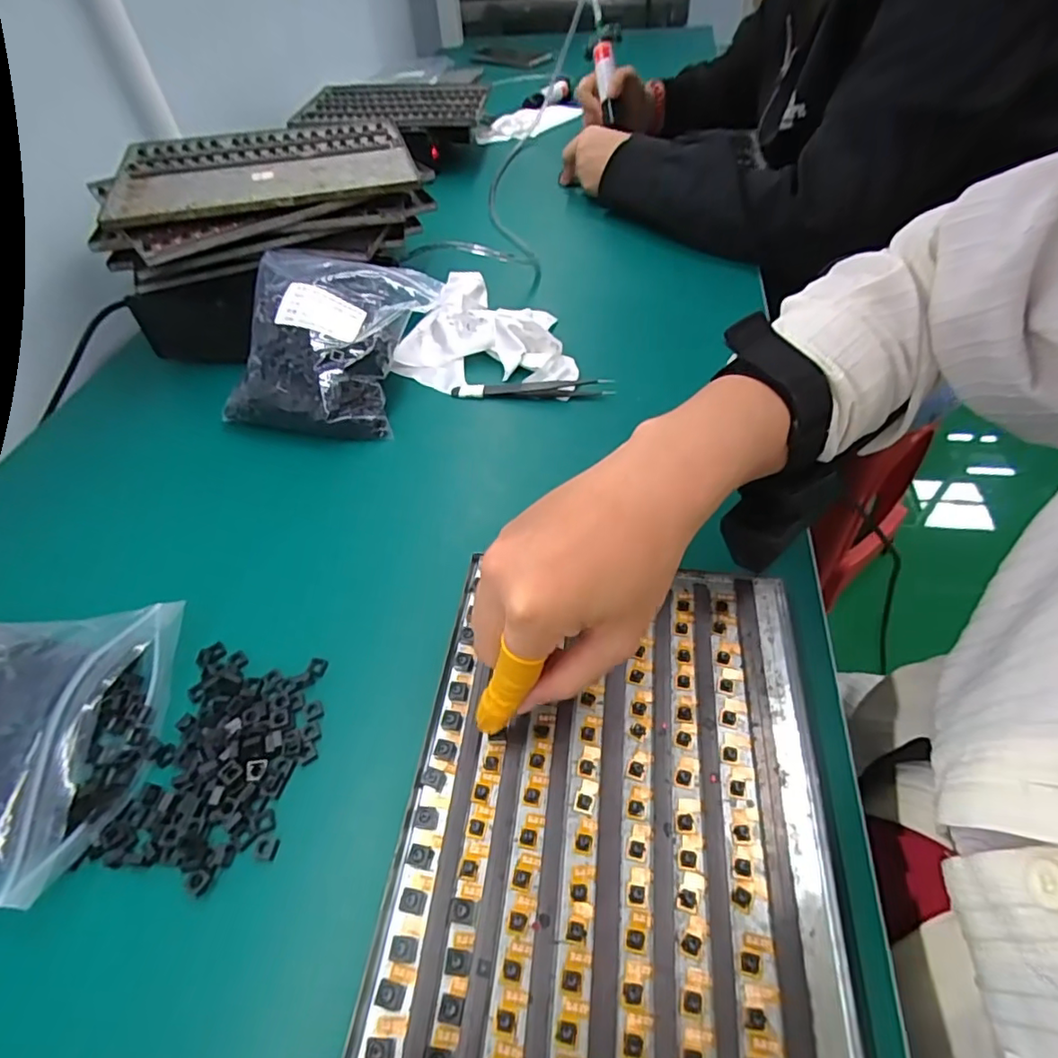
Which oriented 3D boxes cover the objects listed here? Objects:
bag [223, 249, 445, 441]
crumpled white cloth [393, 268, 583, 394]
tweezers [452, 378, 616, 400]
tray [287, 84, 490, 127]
[{"bbox_3d":[-0.156,-0.151,0.455,0.124,0.076,0.153,8,51,10],"label":"bag"},{"bbox_3d":[-0.037,-0.192,0.512,0.151,0.032,0.179,0,50,4],"label":"crumpled white cloth"},{"bbox_3d":[0.002,-0.112,0.453,0.126,0.015,0.013,2,50,5],"label":"tweezers"},{"bbox_3d":[-0.185,-0.593,0.802,0.240,0.019,0.178,5,51,8],"label":"tray"}]

